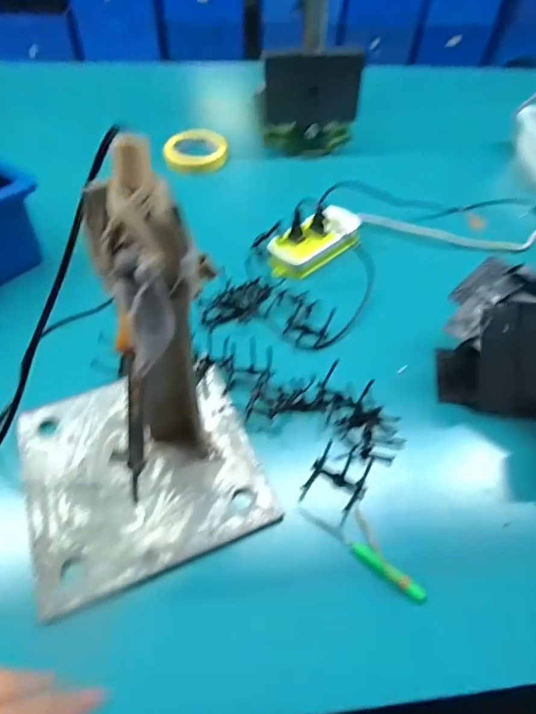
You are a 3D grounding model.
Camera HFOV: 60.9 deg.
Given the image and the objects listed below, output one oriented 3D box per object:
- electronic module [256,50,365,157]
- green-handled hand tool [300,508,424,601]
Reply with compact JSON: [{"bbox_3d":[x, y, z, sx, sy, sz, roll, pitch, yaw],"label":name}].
[{"bbox_3d":[0.065,-0.418,0.756,0.166,0.151,0.044,7,51,2],"label":"electronic module"},{"bbox_3d":[0.074,0.158,0.373,0.114,0.012,0.011,28,57,32],"label":"green-handled hand tool"}]

